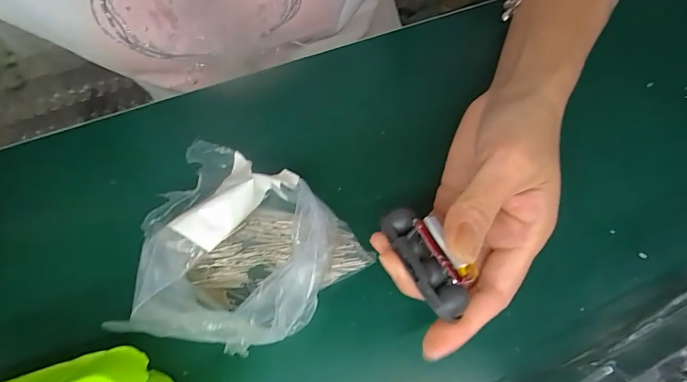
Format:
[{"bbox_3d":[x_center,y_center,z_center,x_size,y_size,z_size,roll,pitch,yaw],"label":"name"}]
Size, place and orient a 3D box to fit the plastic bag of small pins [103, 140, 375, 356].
[{"bbox_3d":[-0.056,0.032,0.251,0.137,0.045,0.122,9,70,6],"label":"plastic bag of small pins"}]

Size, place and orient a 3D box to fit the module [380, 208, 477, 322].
[{"bbox_3d":[0.040,0.031,0.199,0.022,0.014,0.059,-27,62,-7],"label":"module"}]

